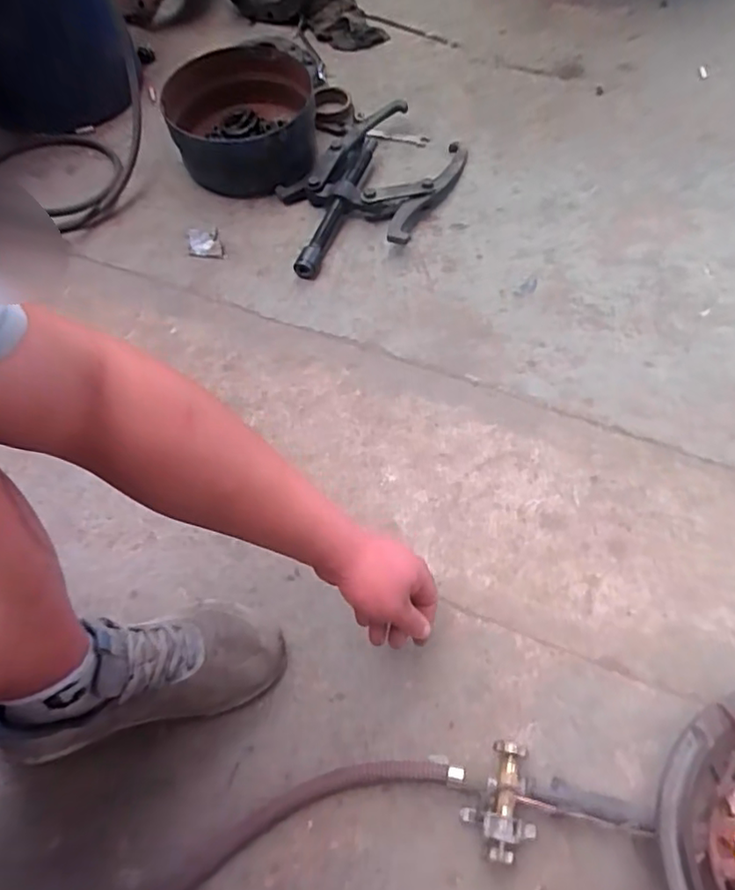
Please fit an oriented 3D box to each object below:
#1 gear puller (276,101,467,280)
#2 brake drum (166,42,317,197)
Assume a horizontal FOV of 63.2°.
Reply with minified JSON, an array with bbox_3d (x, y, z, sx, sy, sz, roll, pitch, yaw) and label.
[{"bbox_3d":[-0.007,-0.433,1.018,0.250,0.052,0.383,37,69,19],"label":"gear puller"},{"bbox_3d":[-0.219,-0.586,1.076,0.261,0.106,0.313,-9,62,-3],"label":"brake drum"}]

